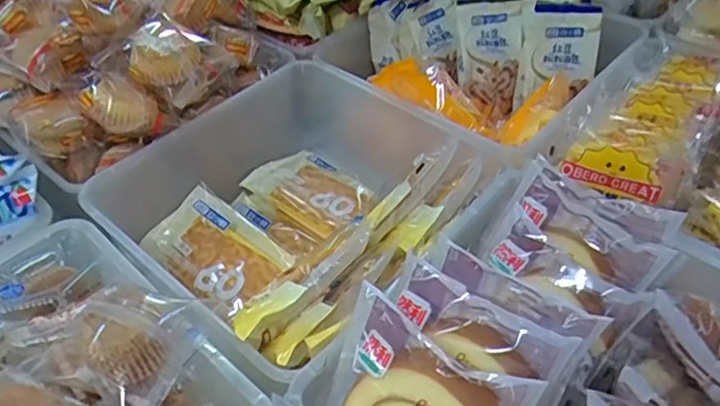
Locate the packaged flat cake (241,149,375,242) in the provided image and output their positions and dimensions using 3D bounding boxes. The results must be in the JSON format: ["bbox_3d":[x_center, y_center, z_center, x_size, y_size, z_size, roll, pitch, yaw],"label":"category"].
[{"bbox_3d":[-0.052,-0.016,0.616,0.123,0.019,0.073,30,65,17],"label":"packaged flat cake"}]

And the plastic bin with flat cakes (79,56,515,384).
[{"bbox_3d":[-0.054,0.012,0.536,0.271,0.129,0.269,31,53,30],"label":"plastic bin with flat cakes"}]

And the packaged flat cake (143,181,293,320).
[{"bbox_3d":[-0.136,0.044,0.557,0.130,0.017,0.081,36,73,16],"label":"packaged flat cake"}]

